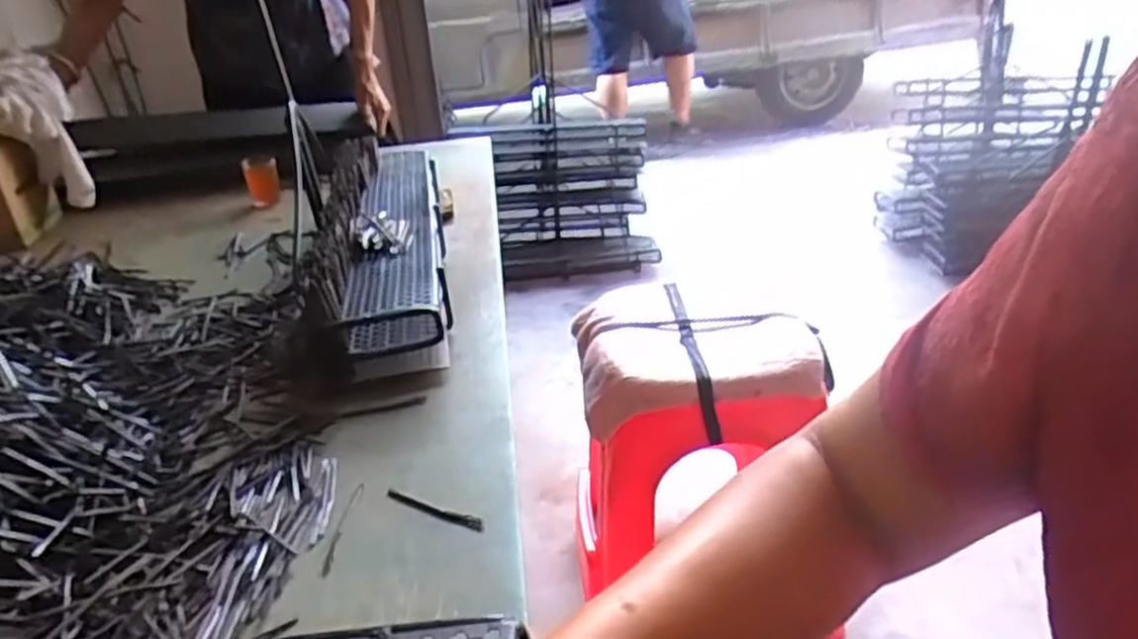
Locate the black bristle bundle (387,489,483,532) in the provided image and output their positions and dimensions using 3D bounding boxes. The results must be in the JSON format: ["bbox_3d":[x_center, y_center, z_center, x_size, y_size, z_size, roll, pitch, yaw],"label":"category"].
[{"bbox_3d":[-0.107,0.148,0.603,0.095,0.004,0.012,14,32,27],"label":"black bristle bundle"}]

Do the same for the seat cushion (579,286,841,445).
[{"bbox_3d":[0.172,0.031,1.102,0.316,0.099,0.294,-4,28,-4],"label":"seat cushion"}]

